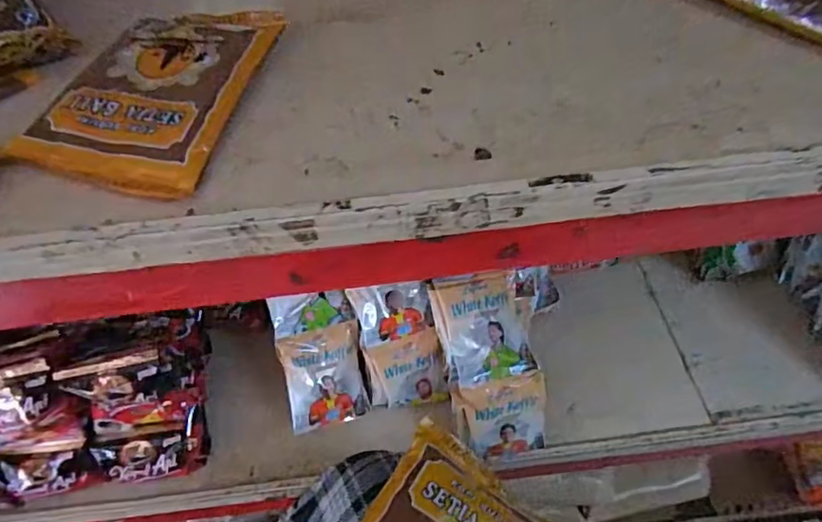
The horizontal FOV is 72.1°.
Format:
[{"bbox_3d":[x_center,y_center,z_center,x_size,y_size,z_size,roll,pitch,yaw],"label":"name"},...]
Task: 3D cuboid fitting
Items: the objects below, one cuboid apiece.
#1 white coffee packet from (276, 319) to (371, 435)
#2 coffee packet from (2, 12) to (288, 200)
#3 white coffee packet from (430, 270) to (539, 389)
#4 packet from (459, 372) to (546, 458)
[{"bbox_3d":[-0.088,0.119,0.582,0.080,0.017,0.102,-11,97,-12],"label":"white coffee packet"},{"bbox_3d":[-0.143,-0.101,0.325,0.104,0.017,0.145,11,54,11],"label":"coffee packet"},{"bbox_3d":[0.072,0.064,0.547,0.080,0.022,0.100,-10,78,-14],"label":"white coffee packet"},{"bbox_3d":[0.093,0.157,0.554,0.079,0.093,0.018,-12,20,-11],"label":"packet"}]

